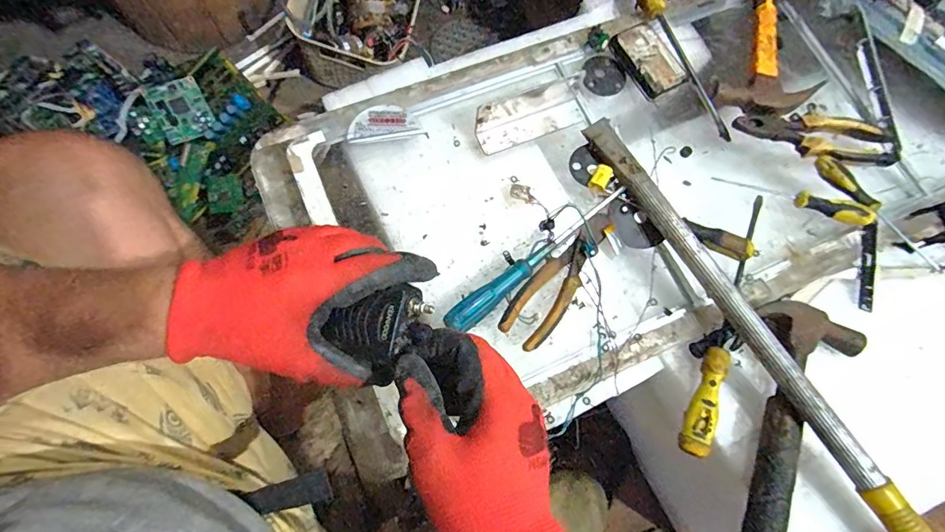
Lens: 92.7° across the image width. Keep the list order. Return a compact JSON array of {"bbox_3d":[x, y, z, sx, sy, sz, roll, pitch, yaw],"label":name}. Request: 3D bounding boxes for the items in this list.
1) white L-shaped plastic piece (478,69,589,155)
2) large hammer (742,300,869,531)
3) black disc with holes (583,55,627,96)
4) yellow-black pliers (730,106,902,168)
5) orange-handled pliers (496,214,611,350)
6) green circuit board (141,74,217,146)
[{"bbox_3d":[0.070,-0.179,0.518,0.134,0.046,0.047,-21,76,-8],"label":"white L-shaped plastic piece"},{"bbox_3d":[0.311,0.178,0.433,0.100,0.048,0.303,22,74,4],"label":"large hammer"},{"bbox_3d":[0.167,-0.240,0.567,0.052,0.006,0.053,1,74,-2],"label":"black disc with holes"},{"bbox_3d":[0.414,-0.156,0.543,0.183,0.025,0.051,11,74,1],"label":"yellow-black pliers"},{"bbox_3d":[0.096,0.010,0.480,0.051,0.023,0.174,37,76,8],"label":"orange-handled pliers"},{"bbox_3d":[-0.497,-0.265,0.769,0.080,0.017,0.095,-25,117,-16],"label":"green circuit board"}]

